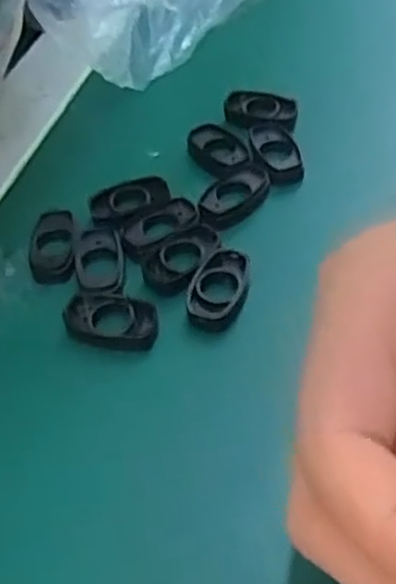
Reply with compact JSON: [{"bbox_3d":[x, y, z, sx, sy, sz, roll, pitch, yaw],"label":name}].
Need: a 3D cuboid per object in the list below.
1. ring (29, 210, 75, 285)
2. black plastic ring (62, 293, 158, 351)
[{"bbox_3d":[-0.054,-0.018,0.272,0.016,0.004,0.034,-9,50,-2],"label":"ring"},{"bbox_3d":[-0.030,0.010,0.247,0.032,0.006,0.018,6,51,11],"label":"black plastic ring"}]

